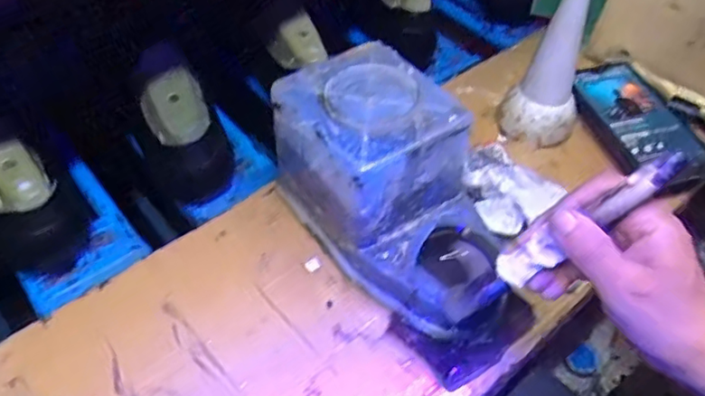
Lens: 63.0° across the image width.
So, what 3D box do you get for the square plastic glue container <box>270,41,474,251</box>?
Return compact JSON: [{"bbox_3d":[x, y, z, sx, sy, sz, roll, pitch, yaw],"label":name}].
[{"bbox_3d":[0.008,-0.029,0.430,0.101,0.116,0.118,-28,56,-22],"label":"square plastic glue container"}]

